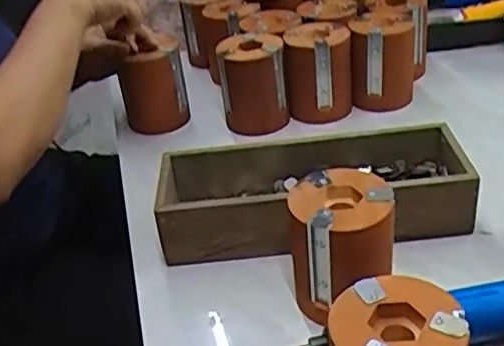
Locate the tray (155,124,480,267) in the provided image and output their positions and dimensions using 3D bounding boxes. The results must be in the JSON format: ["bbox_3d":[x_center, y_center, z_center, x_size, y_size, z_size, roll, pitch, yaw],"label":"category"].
[{"bbox_3d":[0.057,0.017,0.602,0.275,0.060,0.112,-7,33,4],"label":"tray"}]

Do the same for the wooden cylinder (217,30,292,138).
[{"bbox_3d":[0.002,-0.100,0.750,0.075,0.104,0.073,-8,33,2],"label":"wooden cylinder"}]

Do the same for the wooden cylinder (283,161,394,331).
[{"bbox_3d":[0.069,0.060,0.494,0.077,0.102,0.074,-6,33,6],"label":"wooden cylinder"}]

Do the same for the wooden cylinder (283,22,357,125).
[{"bbox_3d":[0.081,-0.117,0.757,0.075,0.100,0.070,-3,34,10],"label":"wooden cylinder"}]

